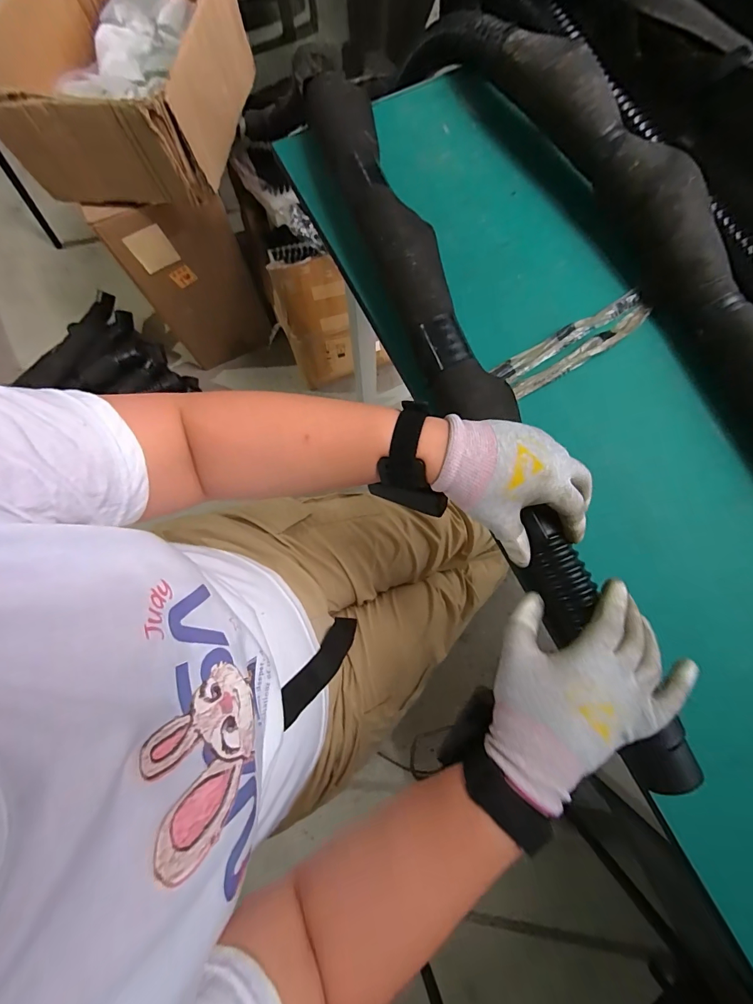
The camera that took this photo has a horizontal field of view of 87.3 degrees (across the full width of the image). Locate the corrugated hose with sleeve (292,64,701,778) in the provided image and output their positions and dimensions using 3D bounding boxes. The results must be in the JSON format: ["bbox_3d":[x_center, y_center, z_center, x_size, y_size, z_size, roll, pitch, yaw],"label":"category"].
[{"bbox_3d":[0.076,-0.108,0.364,0.064,0.043,0.721,-23,81,-5],"label":"corrugated hose with sleeve"}]

